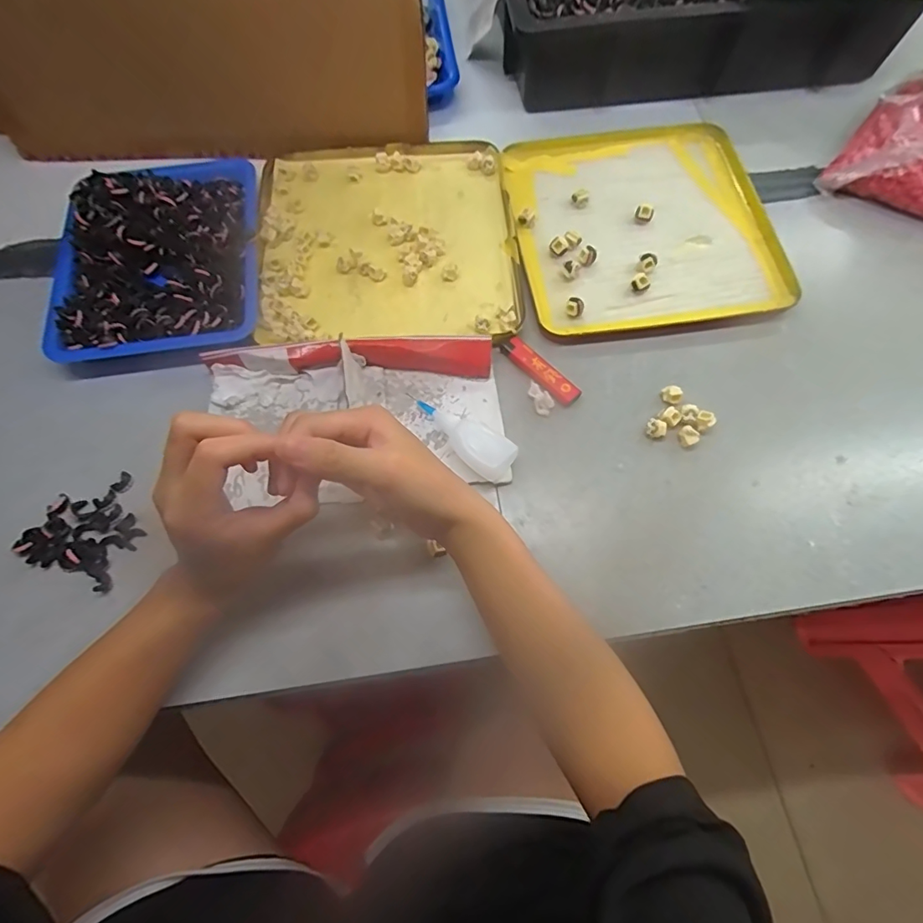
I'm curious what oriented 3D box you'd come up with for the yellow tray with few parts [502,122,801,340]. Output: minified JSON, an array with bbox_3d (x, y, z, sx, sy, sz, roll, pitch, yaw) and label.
[{"bbox_3d":[0.174,-0.239,0.490,0.238,0.015,0.243,-7,69,-4],"label":"yellow tray with few parts"}]

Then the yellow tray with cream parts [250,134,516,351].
[{"bbox_3d":[-0.070,-0.213,0.480,0.235,0.022,0.246,-3,69,-3],"label":"yellow tray with cream parts"}]

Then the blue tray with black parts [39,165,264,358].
[{"bbox_3d":[-0.275,-0.195,0.457,0.170,0.037,0.219,-8,69,-4],"label":"blue tray with black parts"}]

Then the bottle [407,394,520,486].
[{"bbox_3d":[-0.003,-0.021,0.391,0.094,0.027,0.033,37,73,12],"label":"bottle"}]

